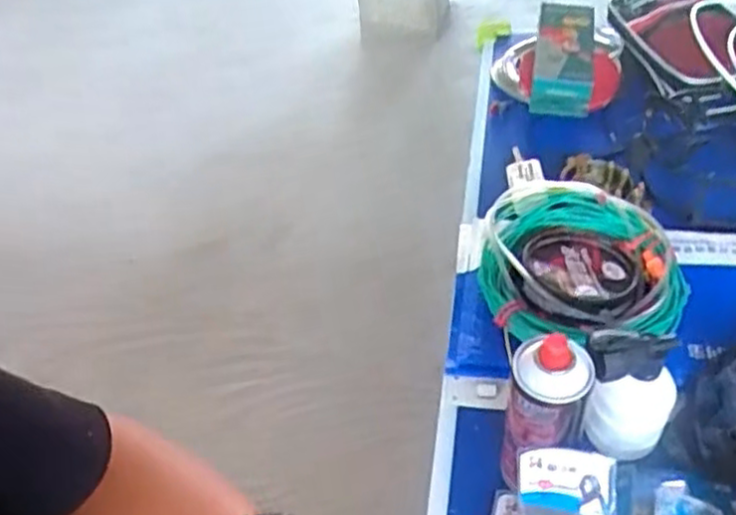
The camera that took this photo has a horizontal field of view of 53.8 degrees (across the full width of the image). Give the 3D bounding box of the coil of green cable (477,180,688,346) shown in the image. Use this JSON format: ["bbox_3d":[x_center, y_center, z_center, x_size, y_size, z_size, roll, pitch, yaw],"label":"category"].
[{"bbox_3d":[0.235,-0.005,0.811,0.206,0.041,0.216,-3,44,3],"label":"coil of green cable"}]

